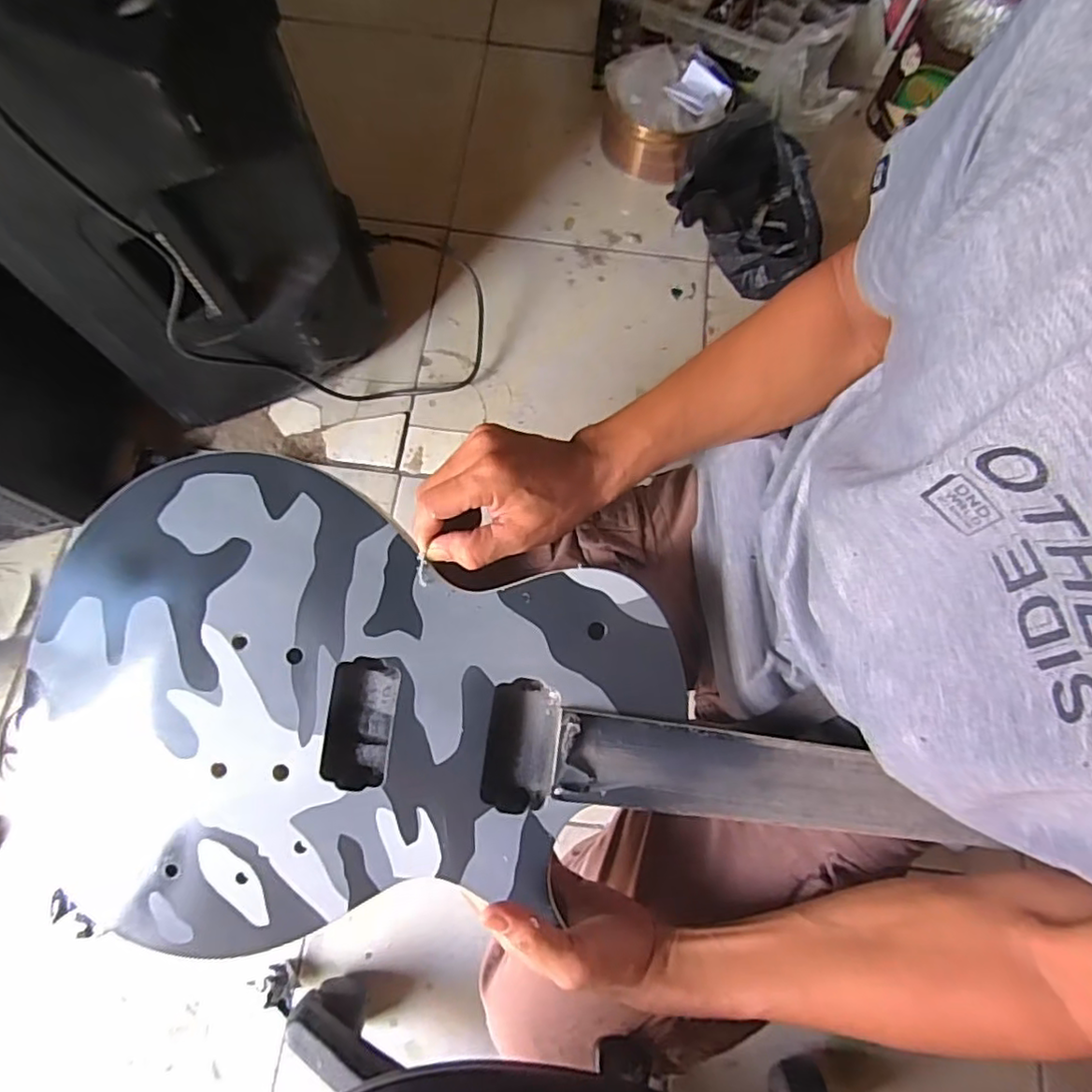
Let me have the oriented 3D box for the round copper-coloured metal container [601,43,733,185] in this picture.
[{"bbox_3d":[0.180,-0.676,0.968,0.180,0.116,0.174,0,73,-1],"label":"round copper-coloured metal container"}]

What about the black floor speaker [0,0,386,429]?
[{"bbox_3d":[-0.365,-0.377,0.618,0.288,0.451,0.297,-15,74,-6],"label":"black floor speaker"}]

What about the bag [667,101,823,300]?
[{"bbox_3d":[0.301,-0.497,0.888,0.214,0.167,0.256,28,74,7],"label":"bag"}]

